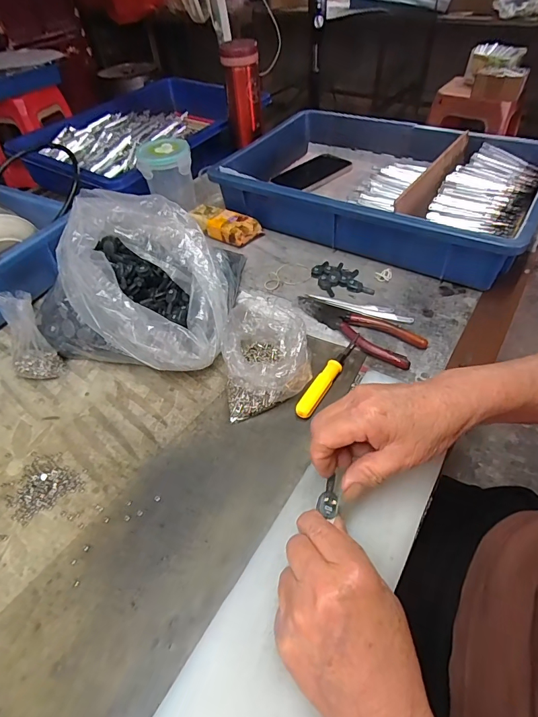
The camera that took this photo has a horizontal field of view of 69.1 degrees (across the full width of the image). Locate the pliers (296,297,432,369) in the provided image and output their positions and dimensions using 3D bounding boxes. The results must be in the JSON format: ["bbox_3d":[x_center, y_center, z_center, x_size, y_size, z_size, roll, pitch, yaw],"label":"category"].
[{"bbox_3d":[0.096,-0.039,0.440,0.151,0.012,0.044,32,58,28],"label":"pliers"}]

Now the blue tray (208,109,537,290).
[{"bbox_3d":[0.159,-0.262,0.582,0.412,0.087,0.282,26,55,24],"label":"blue tray"}]

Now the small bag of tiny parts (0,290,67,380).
[{"bbox_3d":[-0.254,-0.022,0.408,0.046,0.094,0.032,-16,28,-12],"label":"small bag of tiny parts"}]

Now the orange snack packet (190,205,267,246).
[{"bbox_3d":[-0.066,-0.203,0.588,0.104,0.030,0.048,24,54,23],"label":"orange snack packet"}]

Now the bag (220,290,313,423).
[{"bbox_3d":[-0.005,-0.008,0.392,0.083,0.046,0.116,-9,49,-4],"label":"bag"}]

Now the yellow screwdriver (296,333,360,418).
[{"bbox_3d":[0.063,0.014,0.392,0.015,0.015,0.116,26,55,24],"label":"yellow screwdriver"}]

